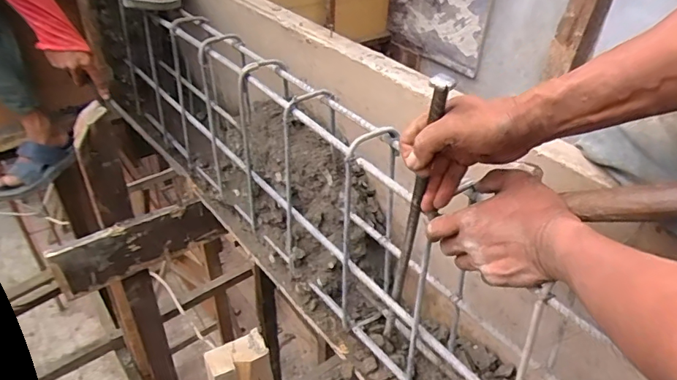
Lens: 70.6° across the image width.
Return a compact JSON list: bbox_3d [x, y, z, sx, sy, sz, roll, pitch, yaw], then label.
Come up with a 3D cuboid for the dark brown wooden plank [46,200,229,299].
[{"bbox_3d":[-0.442,0.120,1.077,0.355,0.136,0.024,-23,44,-29],"label":"dark brown wooden plank"}]

